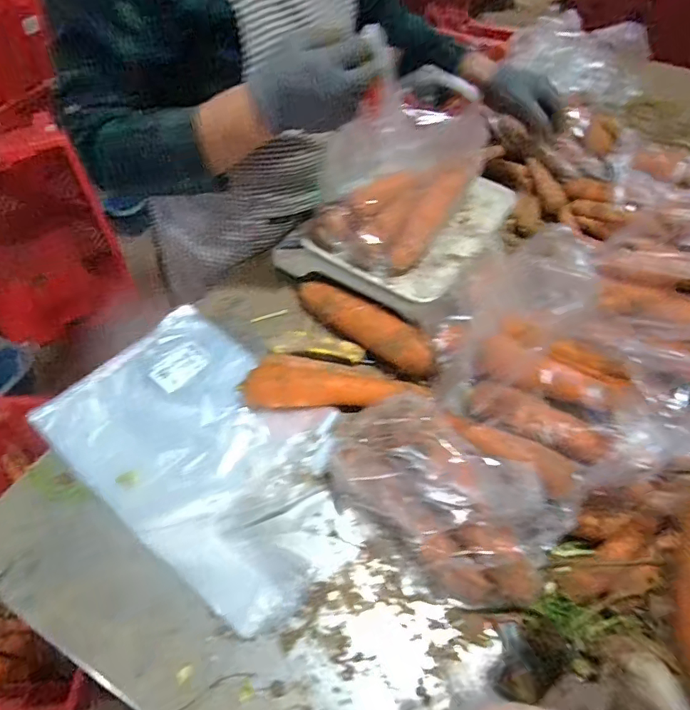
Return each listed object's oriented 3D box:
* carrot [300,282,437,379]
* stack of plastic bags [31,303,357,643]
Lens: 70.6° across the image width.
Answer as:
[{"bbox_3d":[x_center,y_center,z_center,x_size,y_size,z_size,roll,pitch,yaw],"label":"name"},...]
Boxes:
[{"bbox_3d":[0.024,-0.044,0.647,0.220,0.040,0.048,39,61,24],"label":"carrot"},{"bbox_3d":[-0.156,0.102,0.572,0.379,0.026,0.236,35,59,22],"label":"stack of plastic bags"}]

